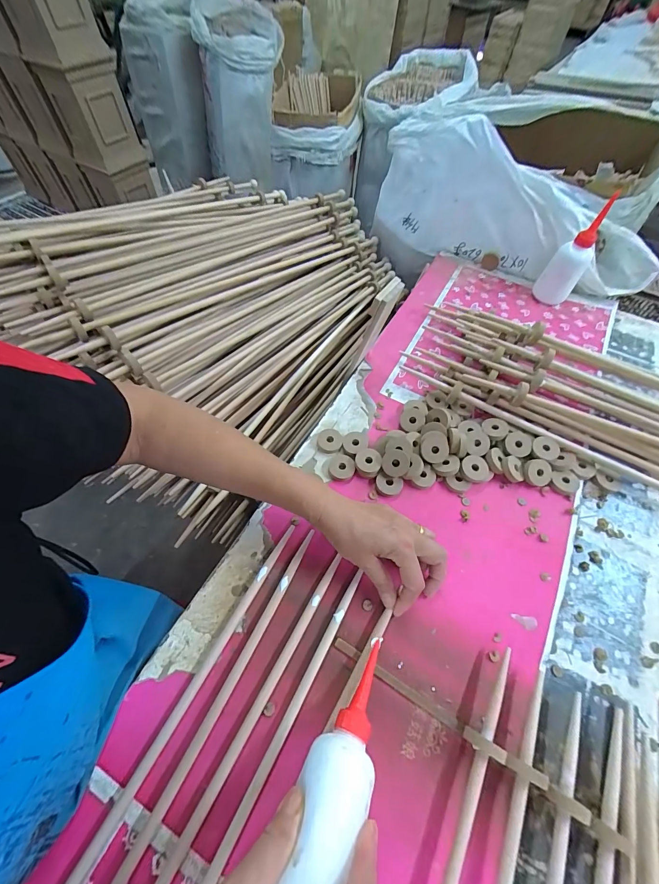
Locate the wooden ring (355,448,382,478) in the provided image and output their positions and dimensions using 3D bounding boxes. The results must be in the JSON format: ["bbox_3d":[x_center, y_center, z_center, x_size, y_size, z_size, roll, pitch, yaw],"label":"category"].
[{"bbox_3d":[0.051,0.028,0.448,0.034,0.012,0.037,6,65,12],"label":"wooden ring"}]

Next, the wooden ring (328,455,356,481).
[{"bbox_3d":[0.016,0.033,0.450,0.035,0.005,0.036,1,60,-2],"label":"wooden ring"}]

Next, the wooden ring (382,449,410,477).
[{"bbox_3d":[0.086,0.028,0.436,0.035,0.006,0.035,0,89,10],"label":"wooden ring"}]

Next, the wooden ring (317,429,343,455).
[{"bbox_3d":[0.001,-0.001,0.468,0.034,0.010,0.034,1,60,-2],"label":"wooden ring"}]

